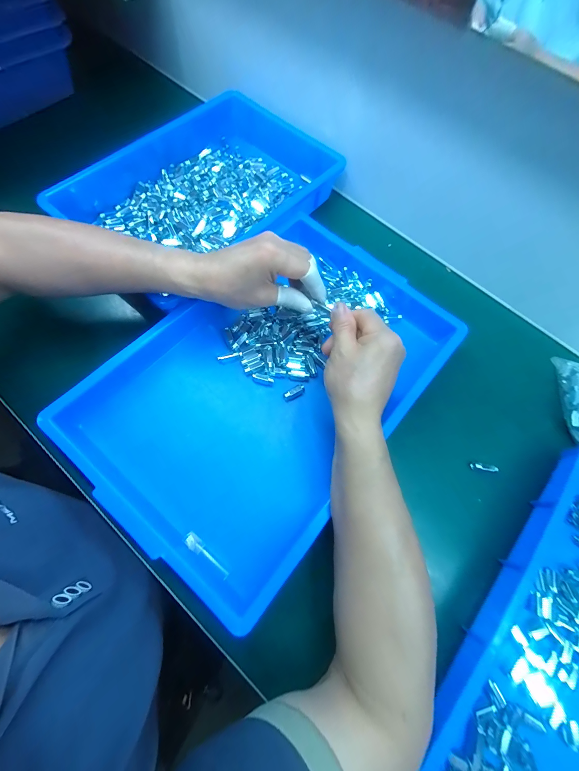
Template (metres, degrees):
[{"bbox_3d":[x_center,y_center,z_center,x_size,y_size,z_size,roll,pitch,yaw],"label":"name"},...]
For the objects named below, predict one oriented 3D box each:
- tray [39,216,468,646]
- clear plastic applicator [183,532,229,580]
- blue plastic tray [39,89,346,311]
[{"bbox_3d":[-0.017,-0.007,0.363,0.282,0.060,0.429,41,76,10],"label":"tray"},{"bbox_3d":[-0.083,0.171,0.302,0.056,0.009,0.011,38,76,9],"label":"clear plastic applicator"},{"bbox_3d":[-0.115,-0.285,0.452,0.240,0.068,0.358,40,76,10],"label":"blue plastic tray"}]

